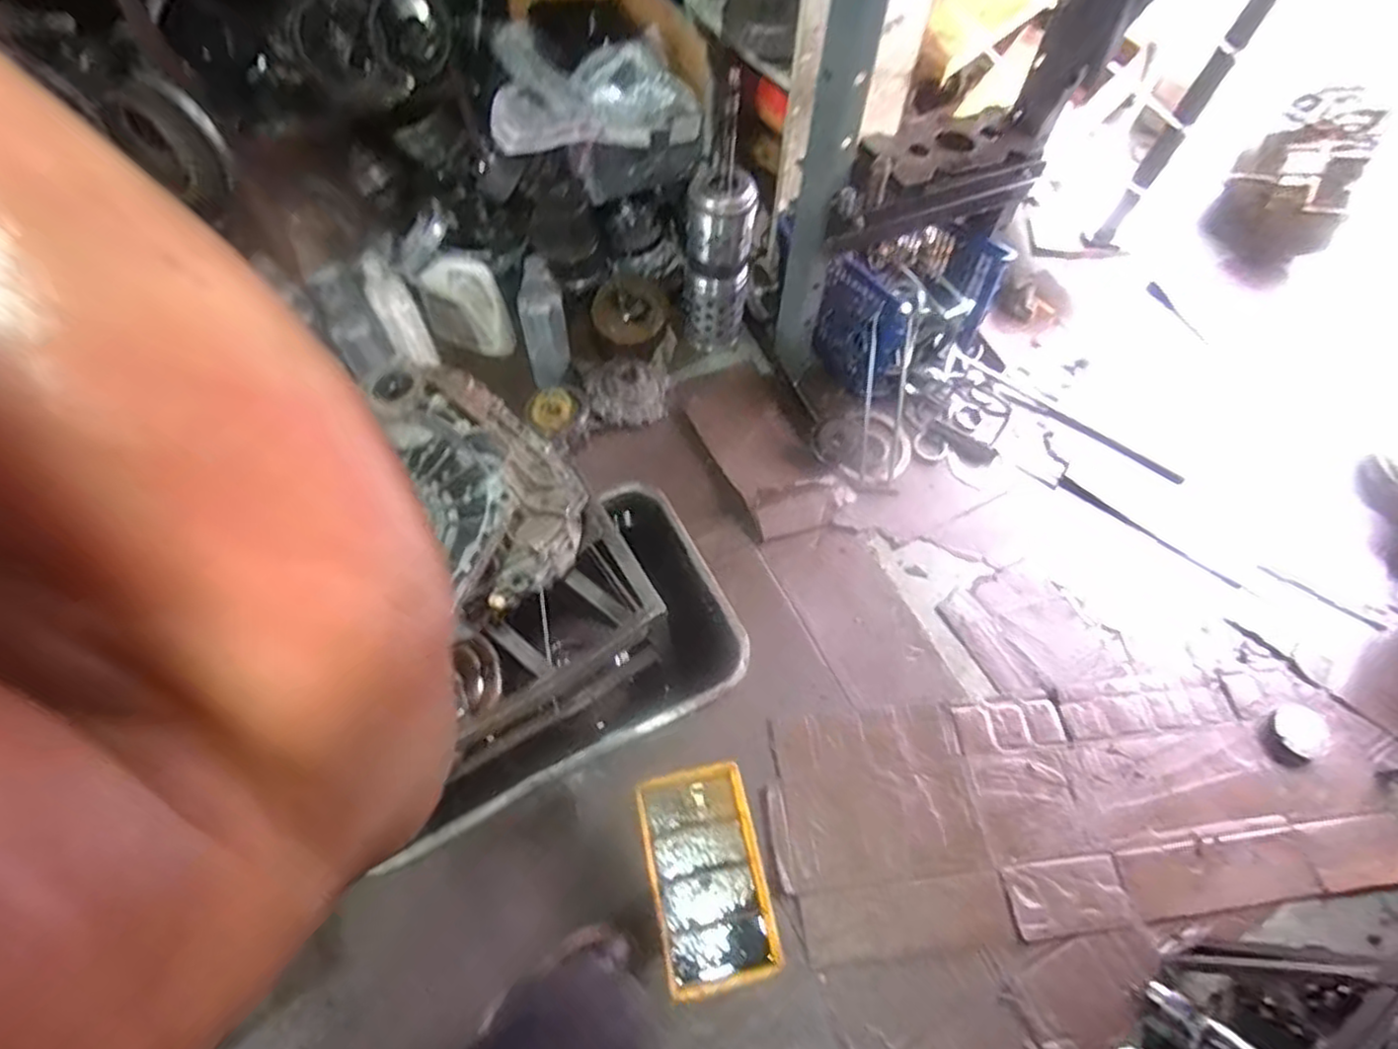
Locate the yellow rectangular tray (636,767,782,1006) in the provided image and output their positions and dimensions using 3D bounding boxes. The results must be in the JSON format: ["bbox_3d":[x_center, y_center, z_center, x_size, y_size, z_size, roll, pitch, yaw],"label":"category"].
[{"bbox_3d":[0.015,0.655,1.295,0.204,0.055,0.363,-10,62,-6],"label":"yellow rectangular tray"}]

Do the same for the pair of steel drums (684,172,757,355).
[{"bbox_3d":[0.051,-0.675,1.821,0.183,0.461,0.159,5,61,3],"label":"pair of steel drums"}]

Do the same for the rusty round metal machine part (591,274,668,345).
[{"bbox_3d":[-0.186,-0.557,1.840,0.203,0.108,0.198,1,82,-6],"label":"rusty round metal machine part"}]

